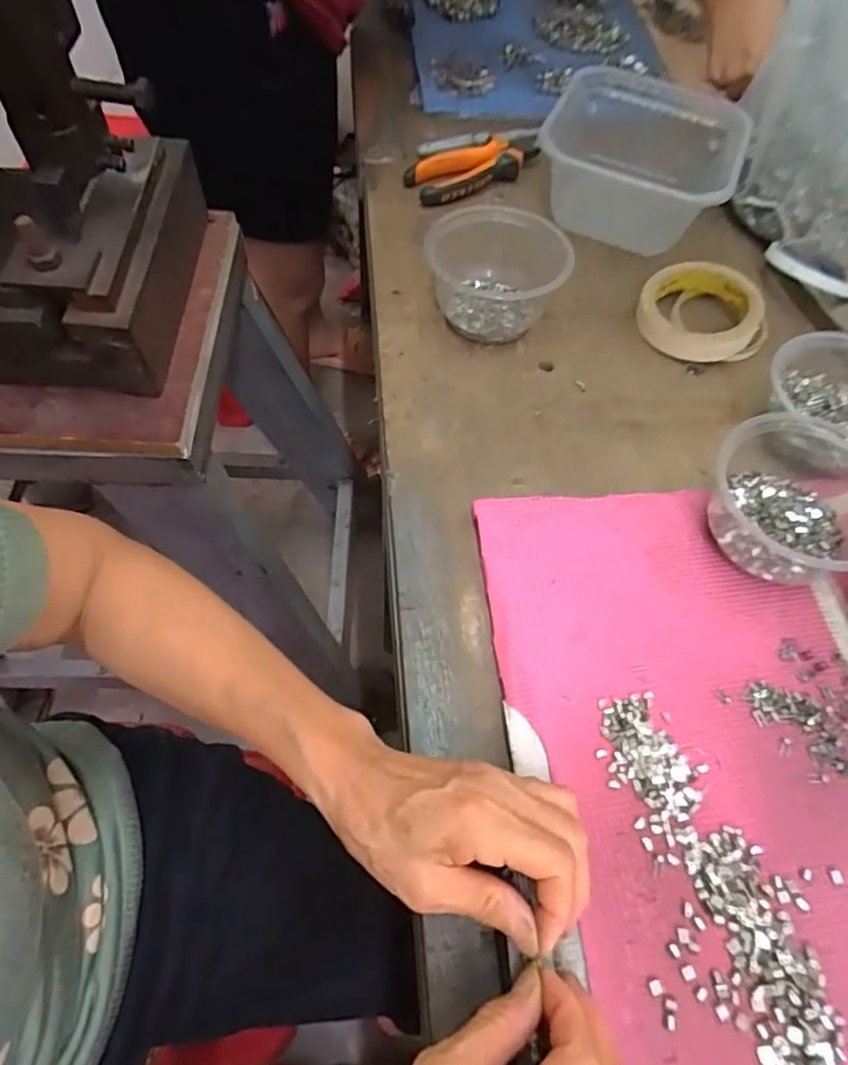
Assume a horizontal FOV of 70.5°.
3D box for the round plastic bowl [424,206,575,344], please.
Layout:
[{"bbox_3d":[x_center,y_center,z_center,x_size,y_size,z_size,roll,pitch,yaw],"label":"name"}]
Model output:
[{"bbox_3d":[0.058,-0.214,0.502,0.113,0.065,0.103,2,62,-3],"label":"round plastic bowl"}]

